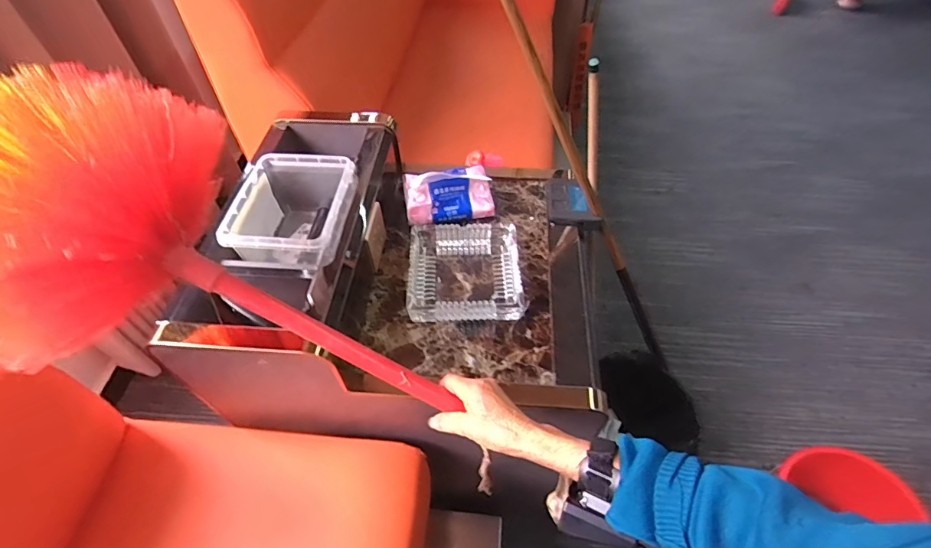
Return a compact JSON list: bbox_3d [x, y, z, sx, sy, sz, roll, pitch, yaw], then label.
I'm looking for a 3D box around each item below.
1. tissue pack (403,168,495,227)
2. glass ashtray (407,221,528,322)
[{"bbox_3d":[-0.029,-0.141,0.790,0.153,0.064,0.091,-12,53,-8],"label":"tissue pack"},{"bbox_3d":[0.001,-0.006,0.720,0.175,0.041,0.177,-2,52,-1],"label":"glass ashtray"}]

